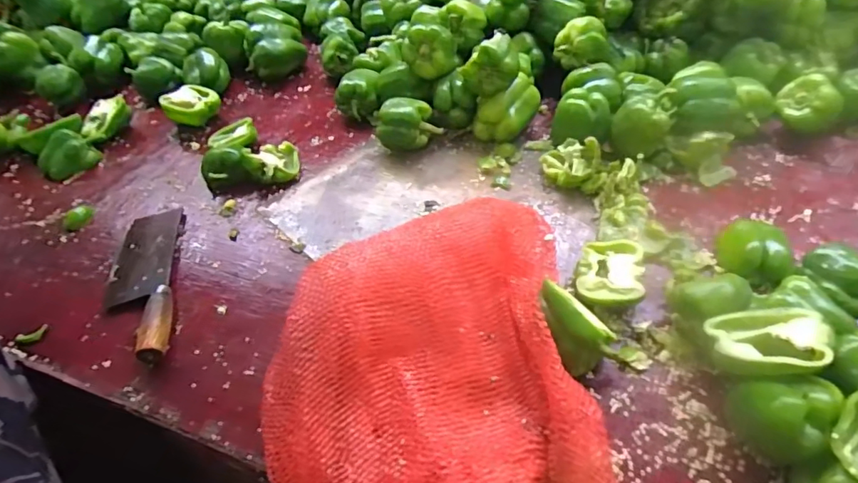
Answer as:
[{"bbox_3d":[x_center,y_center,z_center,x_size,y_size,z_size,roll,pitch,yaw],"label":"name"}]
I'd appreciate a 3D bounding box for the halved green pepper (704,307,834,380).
[{"bbox_3d":[0.336,0.104,0.504,0.099,0.042,0.076,-11,39,27],"label":"halved green pepper"}]

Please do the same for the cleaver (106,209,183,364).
[{"bbox_3d":[-0.374,0.046,0.662,0.088,0.034,0.268,-14,48,-8],"label":"cleaver"}]

